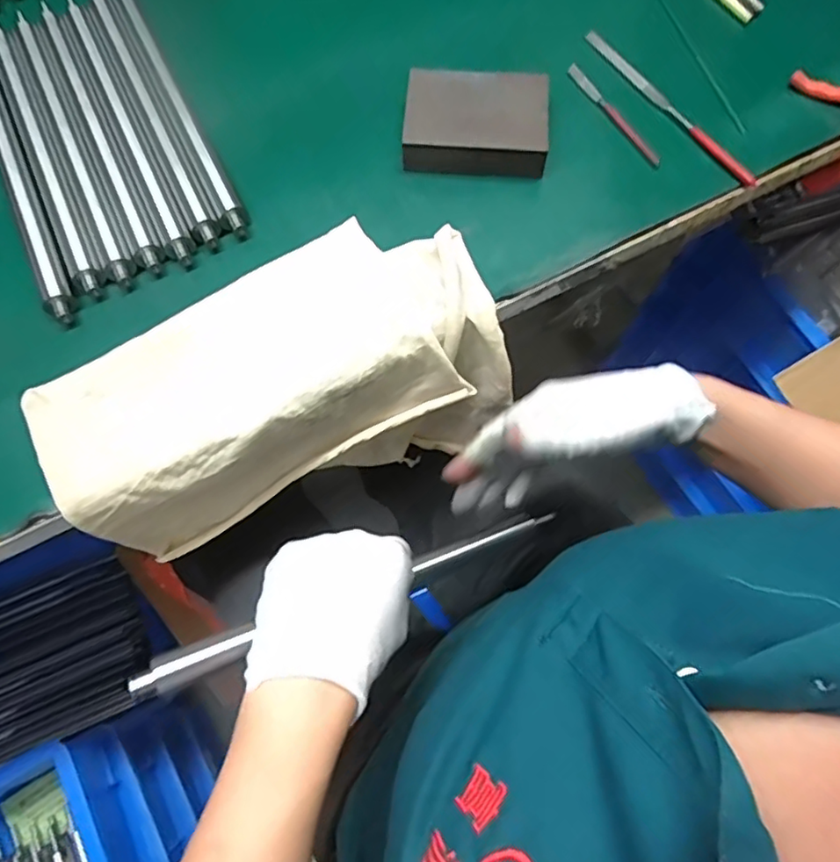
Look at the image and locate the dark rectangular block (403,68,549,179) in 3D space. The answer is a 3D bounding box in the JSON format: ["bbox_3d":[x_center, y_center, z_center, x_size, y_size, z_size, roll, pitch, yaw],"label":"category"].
[{"bbox_3d":[0.039,-0.215,0.423,0.096,0.028,0.075,4,71,0],"label":"dark rectangular block"}]

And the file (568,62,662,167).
[{"bbox_3d":[0.140,-0.231,0.438,0.009,0.004,0.105,-27,73,-10],"label":"file"}]

